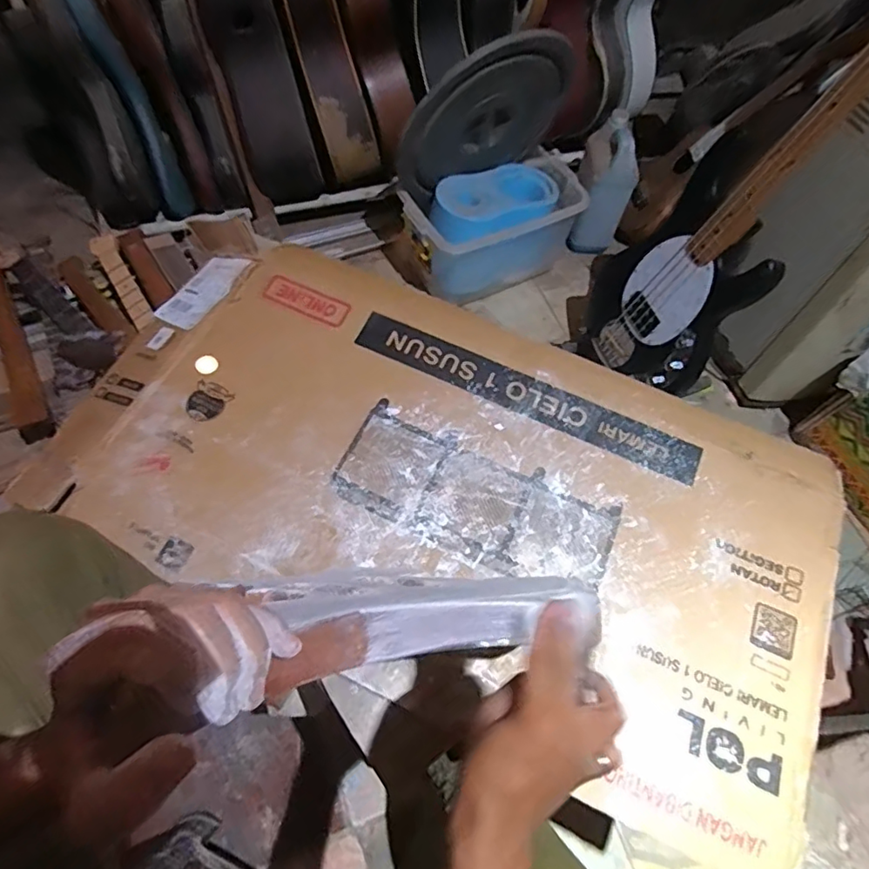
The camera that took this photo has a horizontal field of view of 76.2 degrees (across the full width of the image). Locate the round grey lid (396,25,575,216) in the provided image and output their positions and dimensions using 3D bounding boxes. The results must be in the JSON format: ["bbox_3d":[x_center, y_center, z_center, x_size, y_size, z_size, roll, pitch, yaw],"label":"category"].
[{"bbox_3d":[0.113,-0.681,1.207,0.406,0.361,0.035,-24,80,-7],"label":"round grey lid"}]

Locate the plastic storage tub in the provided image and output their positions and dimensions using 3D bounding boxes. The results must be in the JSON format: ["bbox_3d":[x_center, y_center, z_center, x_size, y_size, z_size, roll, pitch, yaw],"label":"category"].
[{"bbox_3d":[0.156,-0.518,1.402,0.442,0.229,0.220,-29,69,-19],"label":"plastic storage tub"}]

